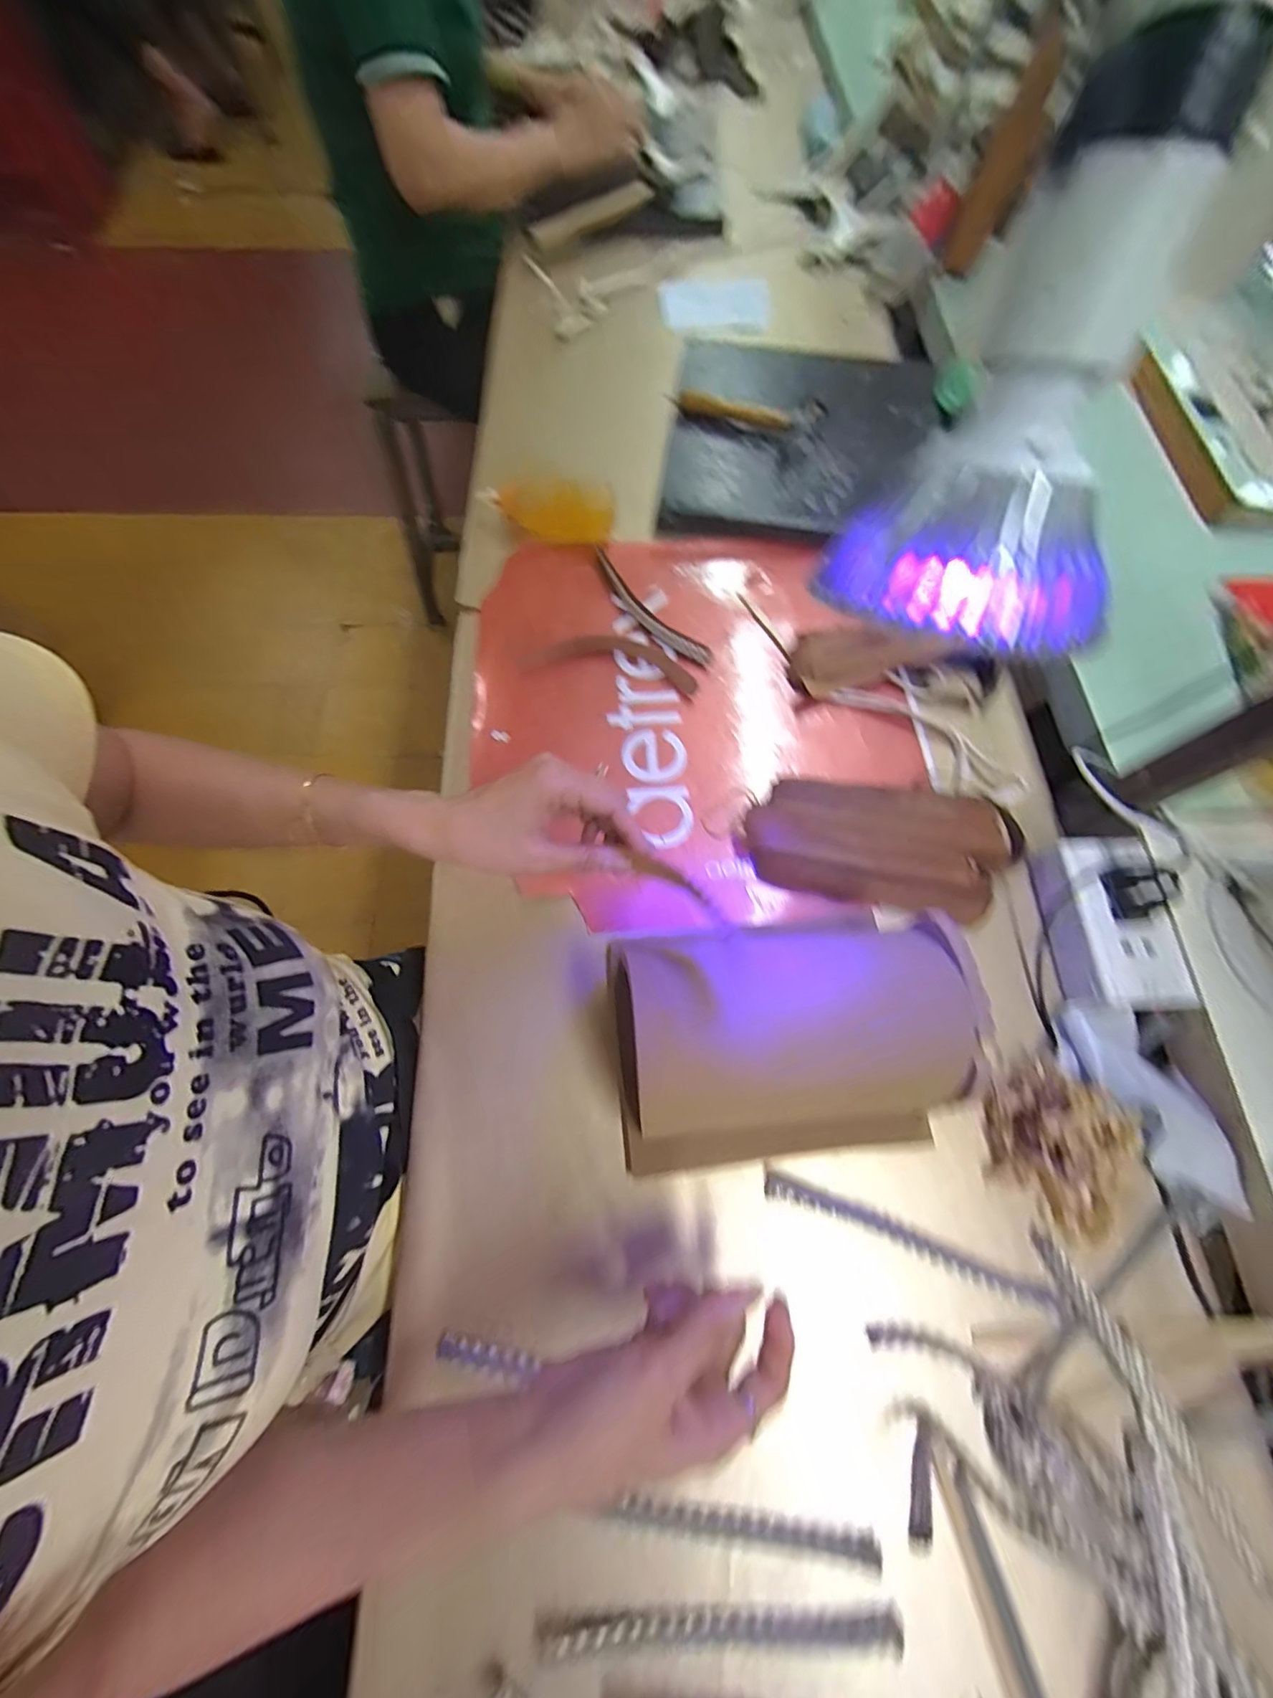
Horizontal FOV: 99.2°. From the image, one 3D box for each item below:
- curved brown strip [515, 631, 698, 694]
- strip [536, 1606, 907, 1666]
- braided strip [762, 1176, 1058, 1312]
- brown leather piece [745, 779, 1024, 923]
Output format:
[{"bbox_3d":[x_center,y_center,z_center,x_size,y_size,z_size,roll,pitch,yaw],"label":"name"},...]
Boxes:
[{"bbox_3d":[-0.026,-0.184,0.514,0.167,0.011,0.053,9,70,1],"label":"curved brown strip"},{"bbox_3d":[0.046,0.417,0.287,0.192,0.013,0.017,1,70,-1],"label":"strip"},{"bbox_3d":[0.178,0.255,0.355,0.191,0.006,0.015,19,70,5],"label":"braided strip"},{"bbox_3d":[0.199,-0.002,0.434,0.221,0.033,0.095,8,70,1],"label":"brown leather piece"}]

